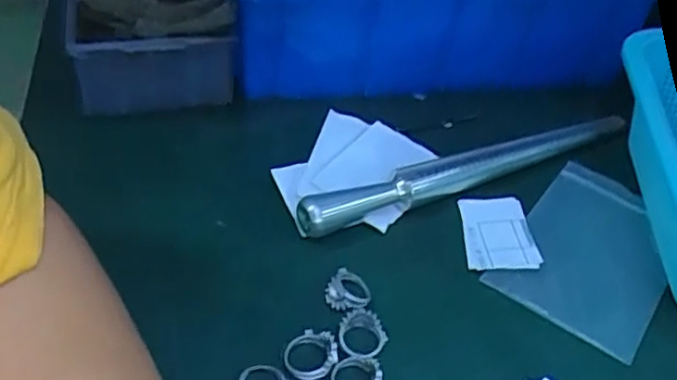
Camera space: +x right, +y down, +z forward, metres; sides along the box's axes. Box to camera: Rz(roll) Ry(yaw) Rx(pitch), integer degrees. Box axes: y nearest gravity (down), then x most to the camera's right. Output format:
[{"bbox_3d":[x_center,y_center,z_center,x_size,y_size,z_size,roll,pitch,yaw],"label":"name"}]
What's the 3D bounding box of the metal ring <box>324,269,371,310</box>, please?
[{"bbox_3d":[0.005,0.050,0.332,0.021,0.005,0.022,4,43,-4],"label":"metal ring"}]

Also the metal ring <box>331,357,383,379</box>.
[{"bbox_3d":[0.009,0.081,0.299,0.022,0.008,0.021,4,43,-4],"label":"metal ring"}]

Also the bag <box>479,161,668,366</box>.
[{"bbox_3d":[0.140,0.031,0.369,0.078,0.005,0.121,29,47,22],"label":"bag"}]

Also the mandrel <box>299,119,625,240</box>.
[{"bbox_3d":[0.082,-0.013,0.398,0.226,0.023,0.018,-15,47,-23],"label":"mandrel"}]

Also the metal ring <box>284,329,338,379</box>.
[{"bbox_3d":[-0.012,0.074,0.305,0.023,0.007,0.024,4,43,-4],"label":"metal ring"}]

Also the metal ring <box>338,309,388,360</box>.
[{"bbox_3d":[0.011,0.067,0.316,0.022,0.005,0.024,4,43,-4],"label":"metal ring"}]

